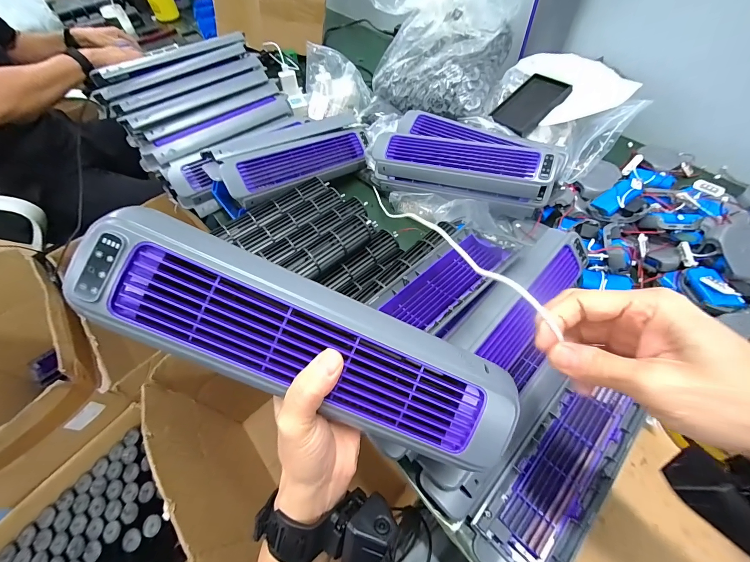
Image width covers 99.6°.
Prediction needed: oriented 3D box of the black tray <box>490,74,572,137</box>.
[{"bbox_3d":[0.309,-0.356,0.637,0.139,0.012,0.097,-42,56,0],"label":"black tray"}]

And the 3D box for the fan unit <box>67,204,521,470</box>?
[{"bbox_3d":[-0.045,0.048,0.232,0.296,0.054,0.086,25,85,-8],"label":"fan unit"}]

